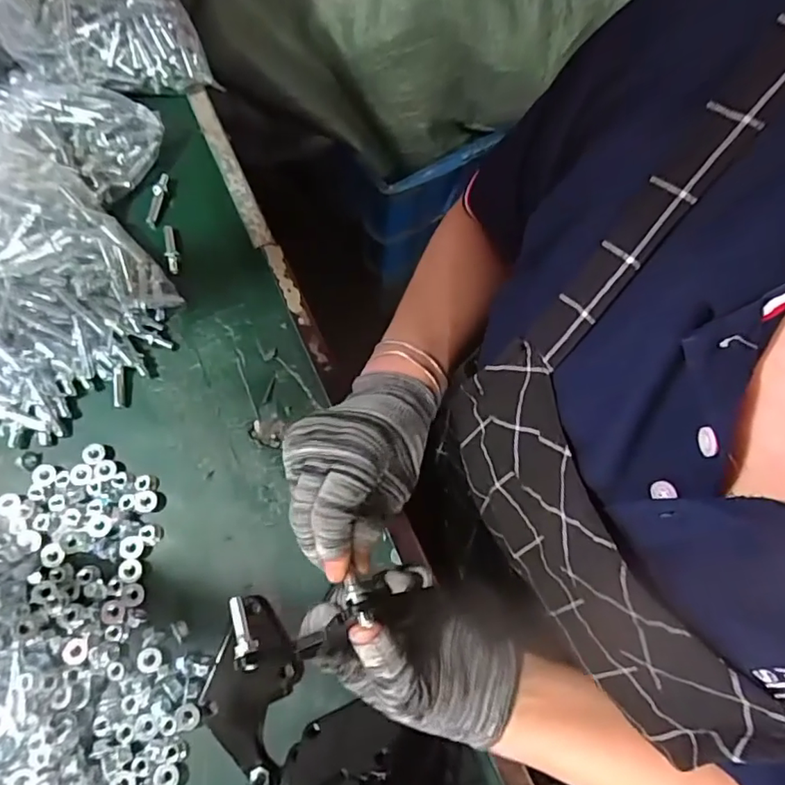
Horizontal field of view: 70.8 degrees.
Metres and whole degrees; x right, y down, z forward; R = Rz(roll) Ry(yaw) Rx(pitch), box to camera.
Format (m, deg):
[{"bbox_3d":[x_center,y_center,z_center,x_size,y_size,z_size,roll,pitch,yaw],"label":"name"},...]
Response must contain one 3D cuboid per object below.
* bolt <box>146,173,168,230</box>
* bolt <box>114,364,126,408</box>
[{"bbox_3d":[-0.216,-0.177,0.506,0.013,0.009,0.052,6,72,0],"label":"bolt"},{"bbox_3d":[-0.221,-0.005,0.447,0.009,0.005,0.035,-2,90,-3],"label":"bolt"}]

